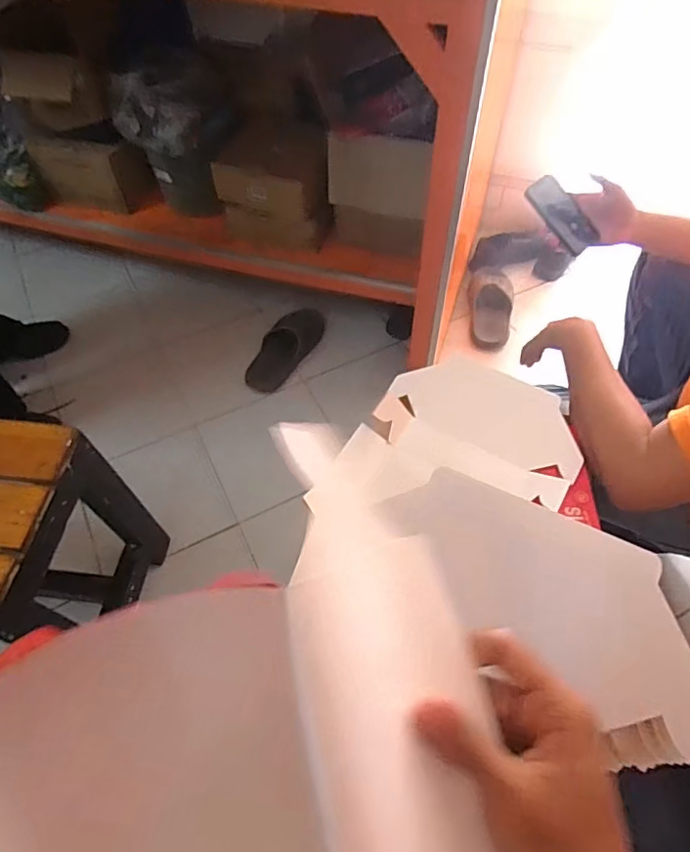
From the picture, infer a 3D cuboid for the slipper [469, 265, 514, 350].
[{"bbox_3d":[0.385,-0.314,1.442,0.117,0.057,0.269,4,56,4],"label":"slipper"}]

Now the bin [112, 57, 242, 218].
[{"bbox_3d":[-0.365,-0.663,1.247,0.224,0.293,0.172,16,58,12],"label":"bin"}]

